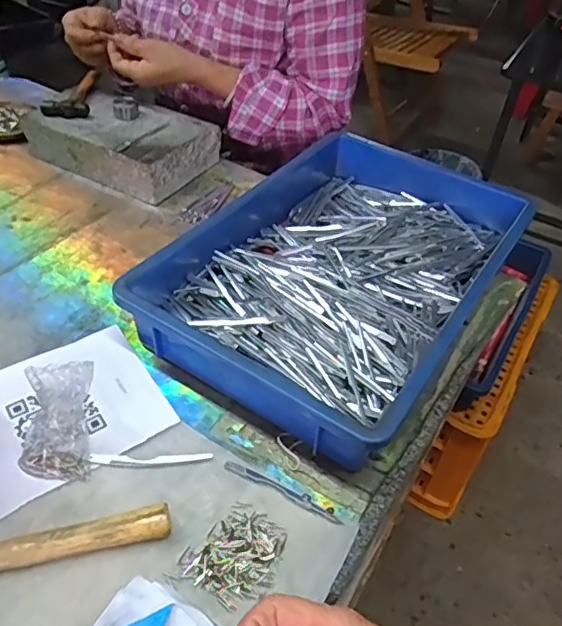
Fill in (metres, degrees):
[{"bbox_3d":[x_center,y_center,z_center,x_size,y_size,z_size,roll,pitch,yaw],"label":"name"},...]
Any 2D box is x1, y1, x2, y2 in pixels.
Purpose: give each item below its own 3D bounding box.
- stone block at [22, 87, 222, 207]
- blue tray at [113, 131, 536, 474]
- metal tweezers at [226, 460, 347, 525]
[{"bbox_3d":[-0.226,-0.253,0.825,0.232,0.067,0.151,23,46,17],"label":"stone block"},{"bbox_3d":[0.054,-0.058,0.652,0.330,0.075,0.424,27,48,21],"label":"blue tray"},{"bbox_3d":[0.001,0.149,0.481,0.107,0.005,0.011,22,46,17],"label":"metal tweezers"}]

